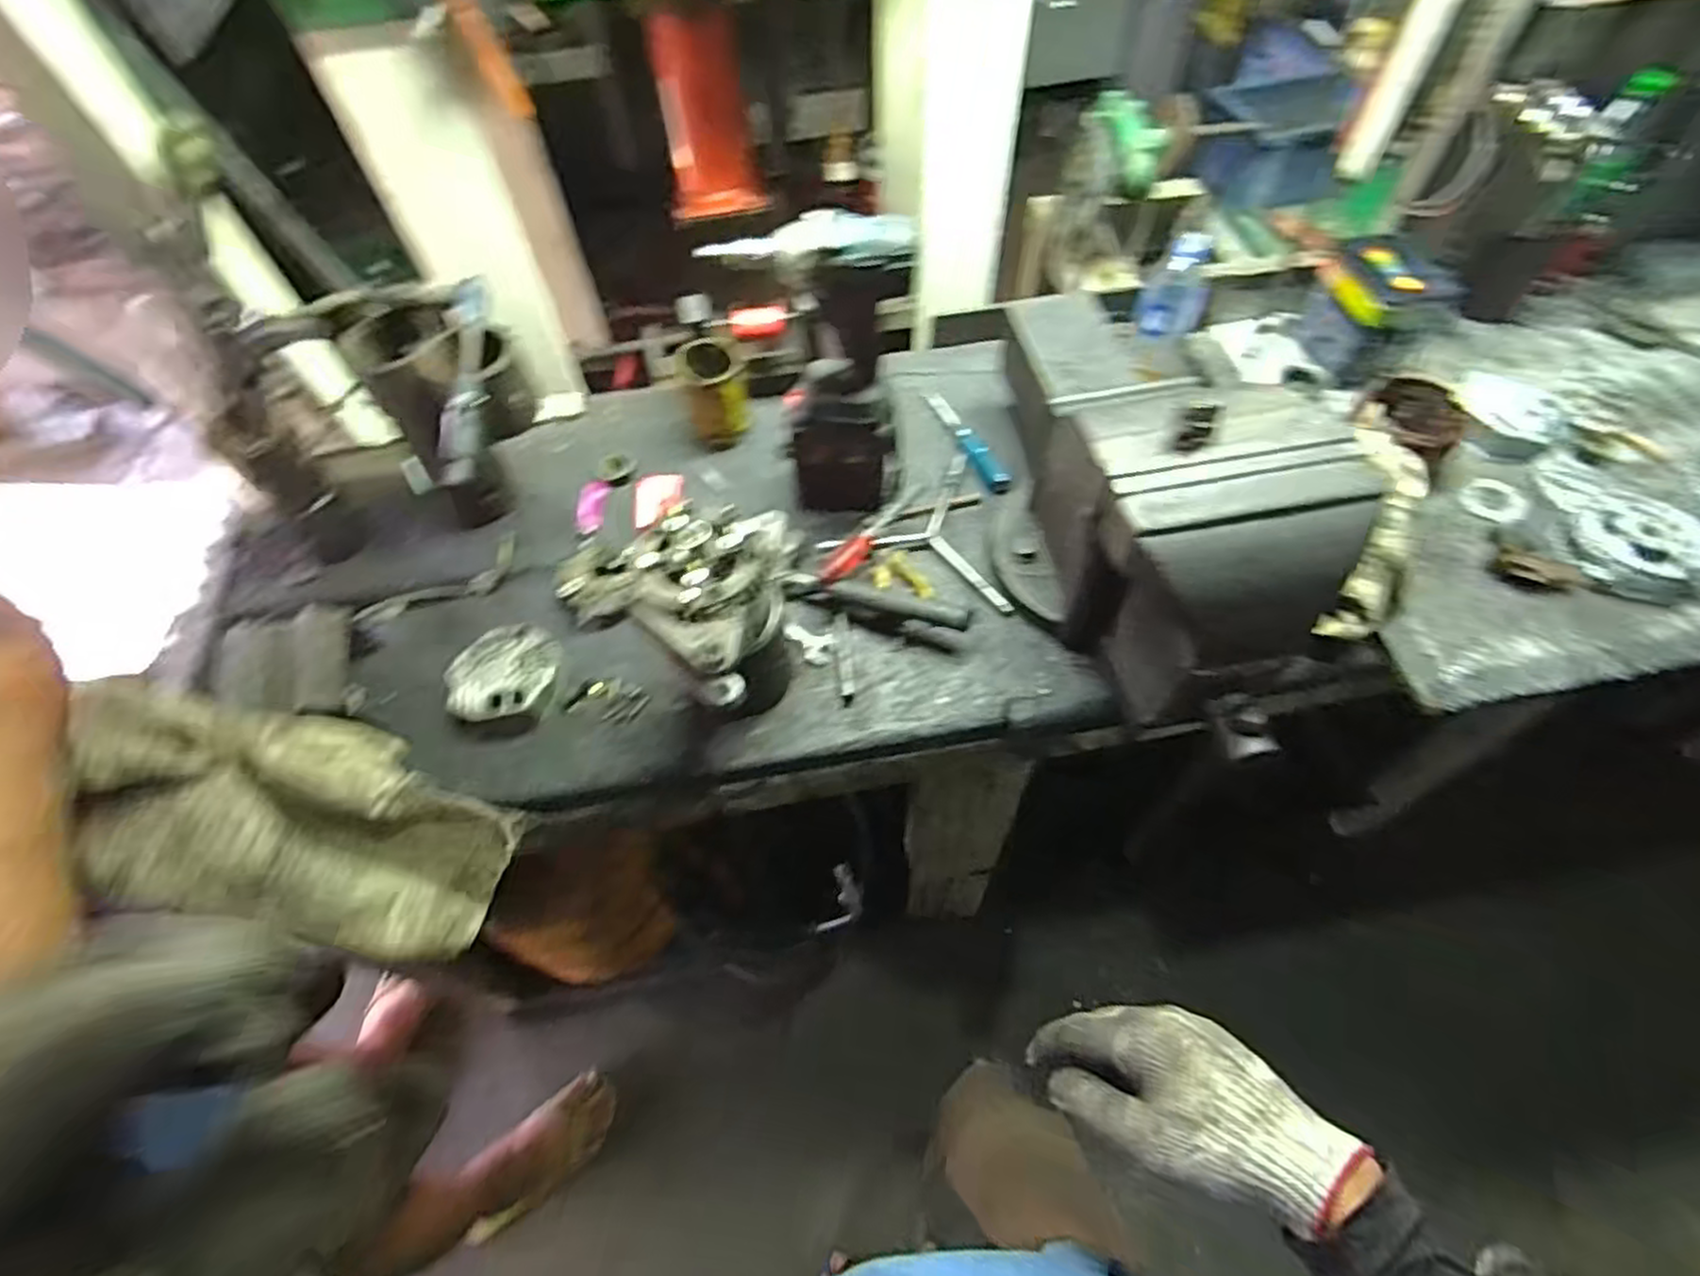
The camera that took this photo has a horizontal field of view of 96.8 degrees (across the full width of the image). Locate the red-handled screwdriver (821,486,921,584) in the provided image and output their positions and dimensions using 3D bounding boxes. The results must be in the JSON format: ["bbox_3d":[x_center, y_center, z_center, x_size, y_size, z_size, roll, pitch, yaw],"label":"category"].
[{"bbox_3d":[0.025,-0.118,0.875,0.020,0.034,0.218,25,46,16],"label":"red-handled screwdriver"}]

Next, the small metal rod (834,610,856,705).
[{"bbox_3d":[-0.005,0.021,0.805,0.018,0.016,0.104,-5,58,-1],"label":"small metal rod"}]

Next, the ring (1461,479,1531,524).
[{"bbox_3d":[0.717,-0.153,0.839,0.063,0.005,0.053,17,74,19],"label":"ring"}]

